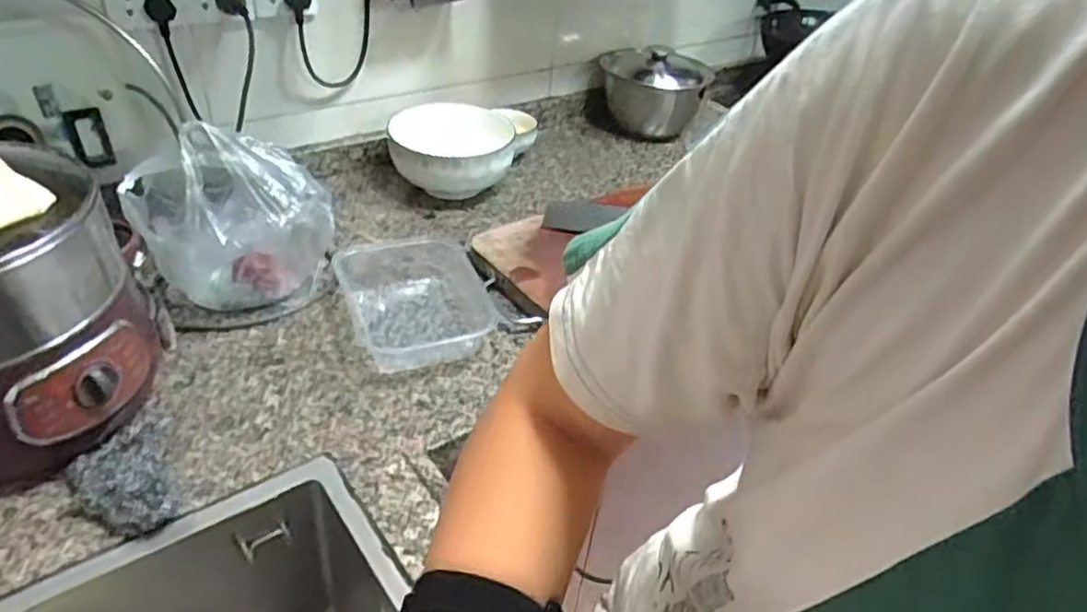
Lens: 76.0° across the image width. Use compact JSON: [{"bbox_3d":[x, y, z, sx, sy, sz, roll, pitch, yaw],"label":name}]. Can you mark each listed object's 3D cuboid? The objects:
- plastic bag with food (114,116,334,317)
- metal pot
[{"bbox_3d":[-0.339,-0.084,0.776,0.189,0.208,0.104,-3,38,-12],"label":"plastic bag with food"},{"bbox_3d":[0.207,-0.401,1.340,0.210,0.152,0.186,11,37,6],"label":"metal pot"}]

